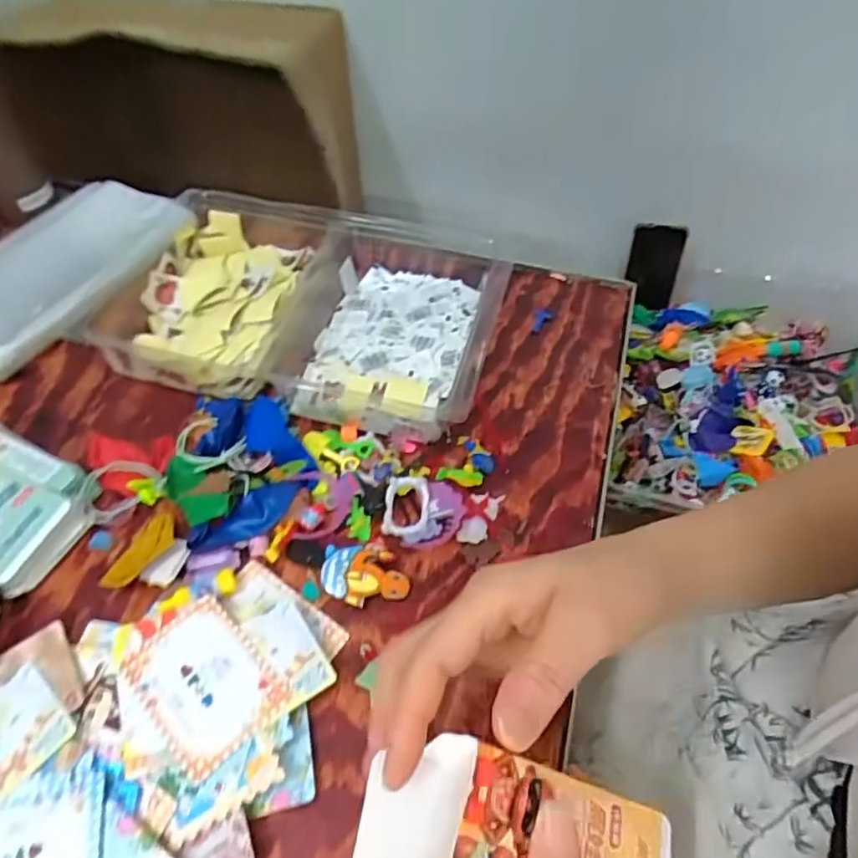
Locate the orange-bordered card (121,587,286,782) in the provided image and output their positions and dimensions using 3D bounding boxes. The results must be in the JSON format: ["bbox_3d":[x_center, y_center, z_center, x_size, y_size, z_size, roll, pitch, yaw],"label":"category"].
[{"bbox_3d":[-0.131,0.144,0.355,0.064,0.004,0.089,-38,61,-25],"label":"orange-bordered card"}]

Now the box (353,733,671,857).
[{"bbox_3d":[0.037,0.167,0.238,0.154,0.024,0.070,24,50,-26],"label":"box"}]

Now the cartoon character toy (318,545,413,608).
[{"bbox_3d":[-0.042,0.096,0.403,0.059,0.009,0.038,15,54,11],"label":"cartoon character toy"}]

